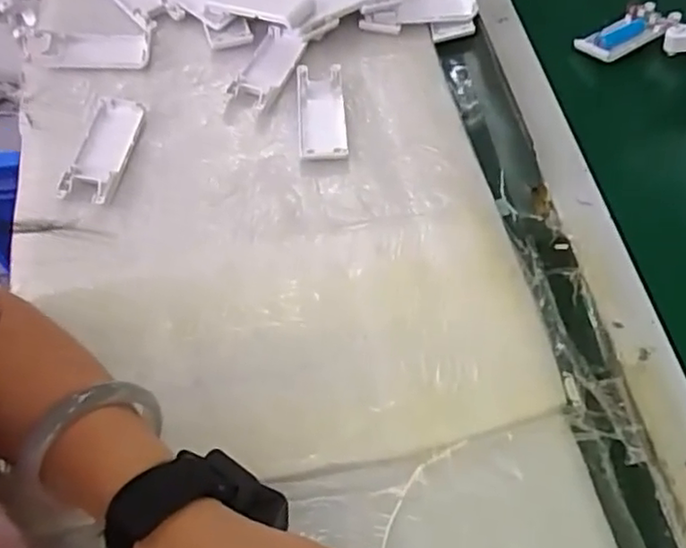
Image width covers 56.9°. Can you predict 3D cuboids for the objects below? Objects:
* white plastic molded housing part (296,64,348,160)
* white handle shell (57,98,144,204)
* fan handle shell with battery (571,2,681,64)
[{"bbox_3d":[-0.018,-0.135,0.526,0.039,0.010,0.102,-1,58,-5],"label":"white plastic molded housing part"},{"bbox_3d":[-0.188,-0.098,0.492,0.038,0.010,0.095,9,57,2],"label":"white handle shell"},{"bbox_3d":[0.272,-0.232,0.604,0.096,0.018,0.041,-30,64,-21],"label":"fan handle shell with battery"}]

